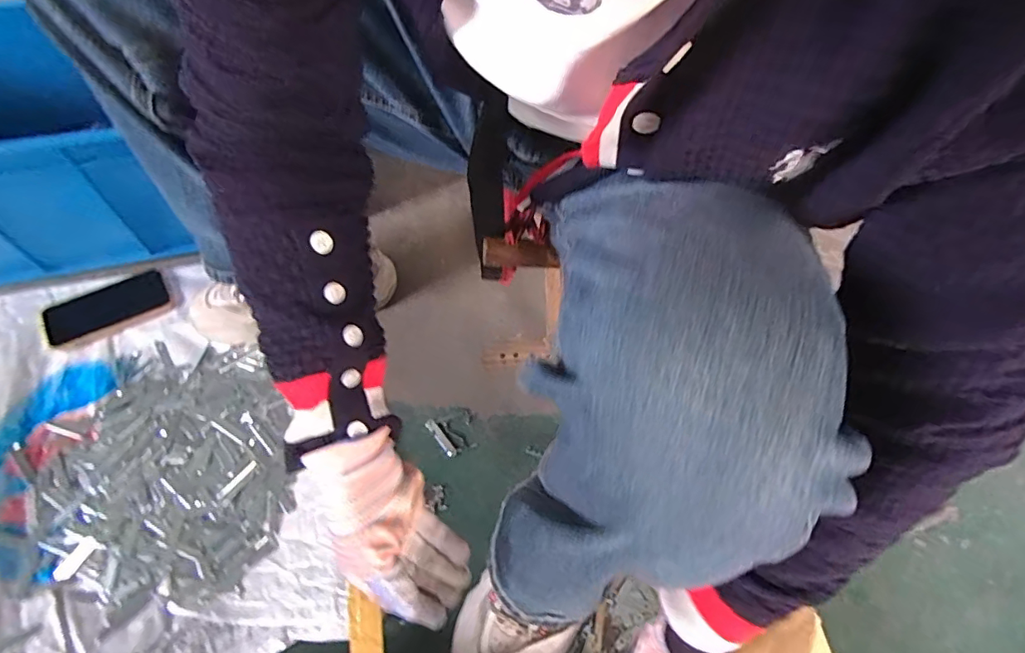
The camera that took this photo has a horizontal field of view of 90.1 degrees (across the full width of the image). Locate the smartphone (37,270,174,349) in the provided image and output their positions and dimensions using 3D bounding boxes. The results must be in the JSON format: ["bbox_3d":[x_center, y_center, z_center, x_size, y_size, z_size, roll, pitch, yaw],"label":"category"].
[{"bbox_3d":[-0.528,-0.024,0.668,0.141,0.016,0.070,-28,65,-19],"label":"smartphone"}]

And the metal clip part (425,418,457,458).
[{"bbox_3d":[-0.088,0.137,0.632,0.013,0.004,0.056,-35,68,-22],"label":"metal clip part"}]

